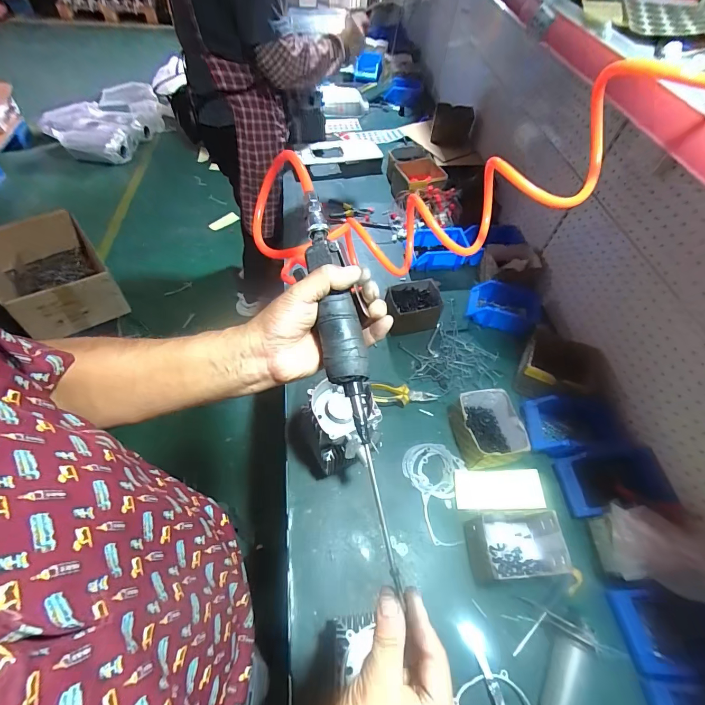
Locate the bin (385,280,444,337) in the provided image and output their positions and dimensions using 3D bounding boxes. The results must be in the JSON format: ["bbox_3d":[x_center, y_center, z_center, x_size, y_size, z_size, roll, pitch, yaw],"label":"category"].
[{"bbox_3d":[0.166,-0.121,1.003,0.156,0.084,0.121,-14,59,-9],"label":"bin"}]

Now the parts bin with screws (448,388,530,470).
[{"bbox_3d":[0.296,0.164,0.809,0.147,0.084,0.158,-7,59,-5],"label":"parts bin with screws"}]

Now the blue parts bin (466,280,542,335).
[{"bbox_3d":[0.426,-0.121,1.031,0.188,0.066,0.145,18,60,10],"label":"blue parts bin"}]

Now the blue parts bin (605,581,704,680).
[{"bbox_3d":[0.566,0.474,0.632,0.166,0.095,0.124,-2,58,-2],"label":"blue parts bin"}]

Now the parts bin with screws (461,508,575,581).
[{"bbox_3d":[0.303,0.361,0.693,0.156,0.089,0.114,-3,58,-2],"label":"parts bin with screws"}]

